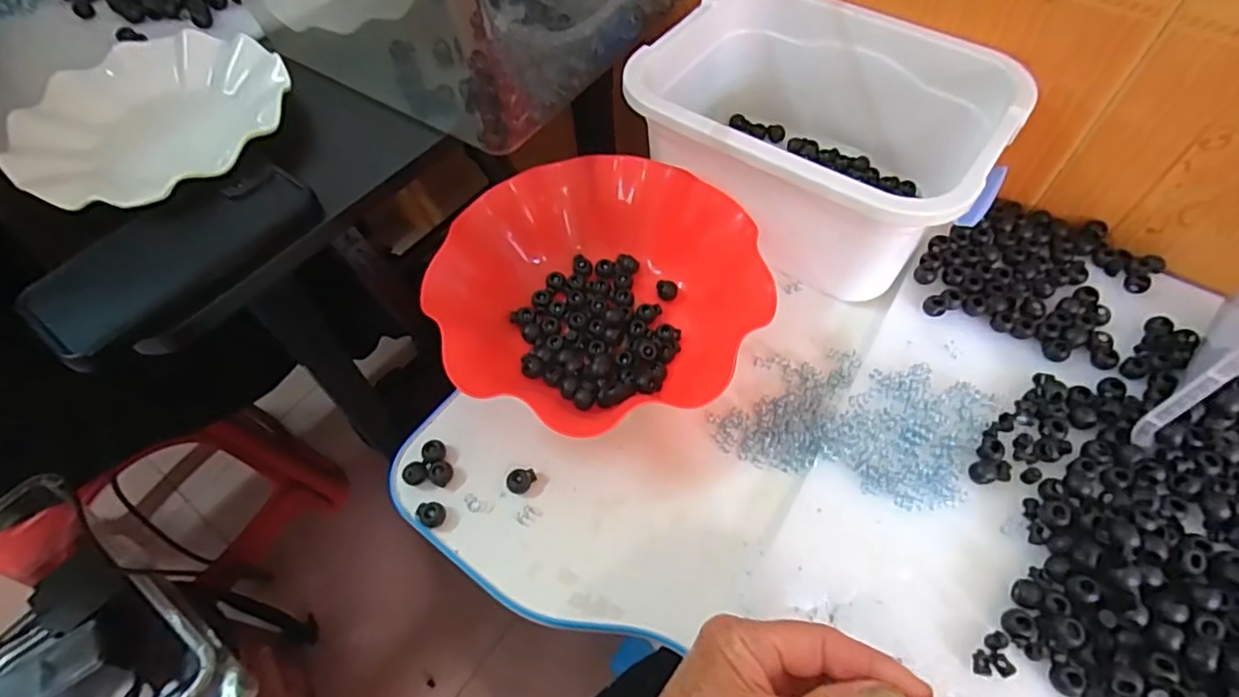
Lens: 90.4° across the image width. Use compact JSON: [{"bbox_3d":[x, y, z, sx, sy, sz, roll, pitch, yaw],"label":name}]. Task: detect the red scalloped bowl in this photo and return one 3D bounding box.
[{"bbox_3d":[-0.017,-0.040,0.443,0.214,0.058,0.216,-1,58,2],"label":"red scalloped bowl"}]

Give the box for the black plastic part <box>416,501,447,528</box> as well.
[{"bbox_3d":[-0.120,0.105,0.391,0.016,0.012,0.016,-1,58,2],"label":"black plastic part"}]

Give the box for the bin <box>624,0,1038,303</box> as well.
[{"bbox_3d":[0.147,-0.160,0.469,0.247,0.105,0.182,32,65,20],"label":"bin"}]

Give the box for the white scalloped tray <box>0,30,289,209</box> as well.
[{"bbox_3d":[-0.328,-0.160,0.445,0.181,0.042,0.191,-27,61,-14],"label":"white scalloped tray"}]

